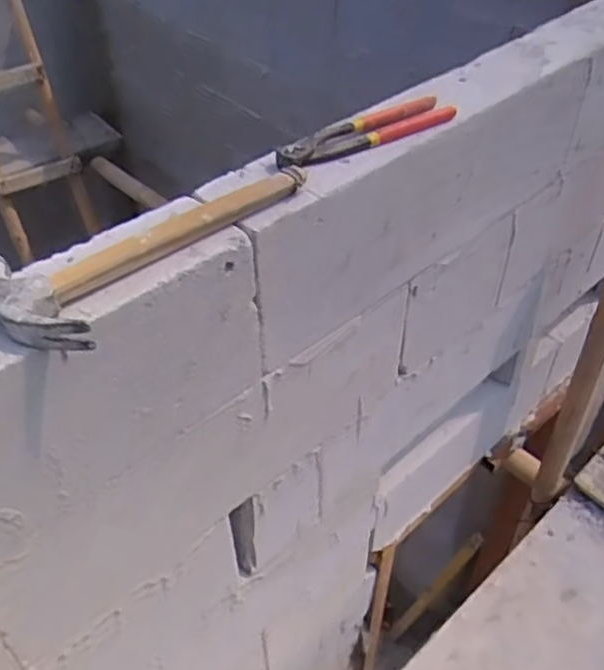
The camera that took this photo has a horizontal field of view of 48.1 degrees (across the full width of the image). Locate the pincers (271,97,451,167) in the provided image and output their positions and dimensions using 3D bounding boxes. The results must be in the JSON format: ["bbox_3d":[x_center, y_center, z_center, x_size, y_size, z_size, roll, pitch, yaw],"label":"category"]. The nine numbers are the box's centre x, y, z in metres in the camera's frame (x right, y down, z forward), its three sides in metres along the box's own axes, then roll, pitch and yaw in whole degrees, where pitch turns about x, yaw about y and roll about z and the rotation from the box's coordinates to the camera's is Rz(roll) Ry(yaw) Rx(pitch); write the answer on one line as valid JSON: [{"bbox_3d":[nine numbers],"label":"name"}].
[{"bbox_3d":[0.068,-0.214,0.712,0.211,0.020,0.046,-23,48,-22],"label":"pincers"}]

